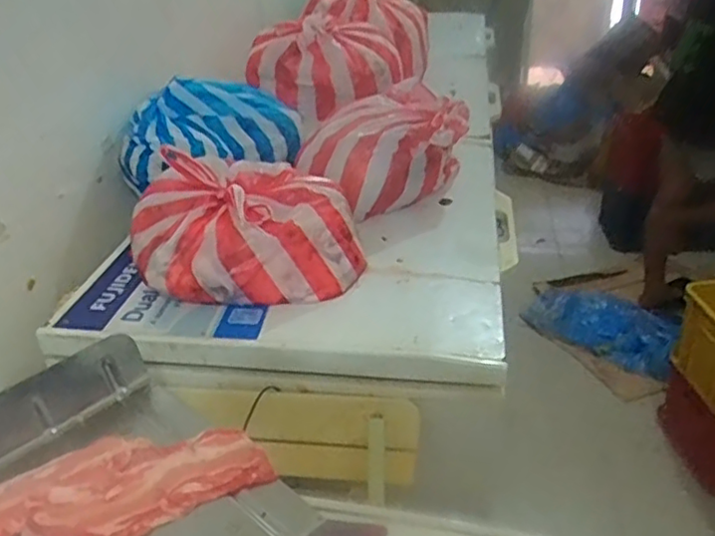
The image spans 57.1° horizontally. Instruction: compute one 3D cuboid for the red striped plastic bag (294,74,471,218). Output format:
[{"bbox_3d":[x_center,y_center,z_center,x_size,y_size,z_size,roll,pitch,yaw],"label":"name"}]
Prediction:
[{"bbox_3d":[0.051,-0.204,1.219,0.336,0.183,0.185,-22,35,-29],"label":"red striped plastic bag"}]

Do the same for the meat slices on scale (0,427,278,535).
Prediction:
[{"bbox_3d":[-0.200,0.183,0.532,0.243,0.022,0.097,-16,33,-22],"label":"meat slices on scale"}]

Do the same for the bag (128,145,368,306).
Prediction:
[{"bbox_3d":[-0.176,-0.065,1.011,0.334,0.160,0.251,-11,31,-14],"label":"bag"}]

